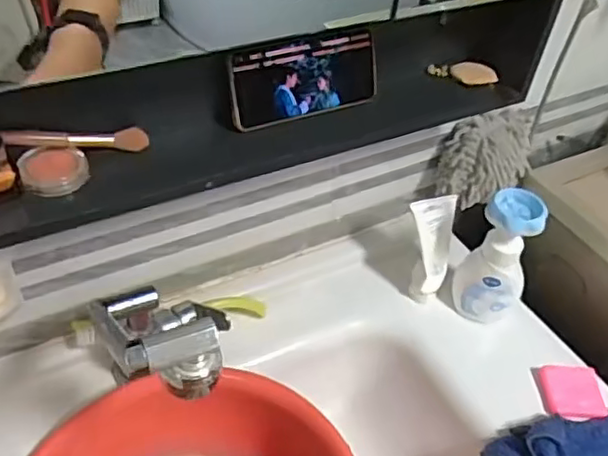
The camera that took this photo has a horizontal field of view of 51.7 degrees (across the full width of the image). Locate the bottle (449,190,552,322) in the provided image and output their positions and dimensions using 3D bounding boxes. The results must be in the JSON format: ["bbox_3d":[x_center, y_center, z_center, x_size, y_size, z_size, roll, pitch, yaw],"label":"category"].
[{"bbox_3d":[0.251,0.040,0.811,0.082,0.182,0.067,24,45,18],"label":"bottle"}]

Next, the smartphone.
[{"bbox_3d":[0.004,-0.152,0.638,0.169,0.075,0.010,-18,27,-23],"label":"smartphone"}]

